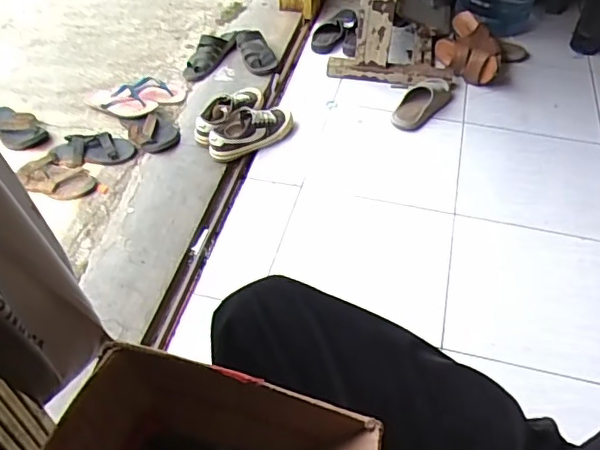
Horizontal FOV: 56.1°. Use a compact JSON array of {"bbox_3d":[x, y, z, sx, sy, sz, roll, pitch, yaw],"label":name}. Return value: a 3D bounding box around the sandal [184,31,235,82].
[{"bbox_3d":[-0.274,-0.531,1.730,0.099,0.067,0.235,30,71,21],"label":"sandal"}]

